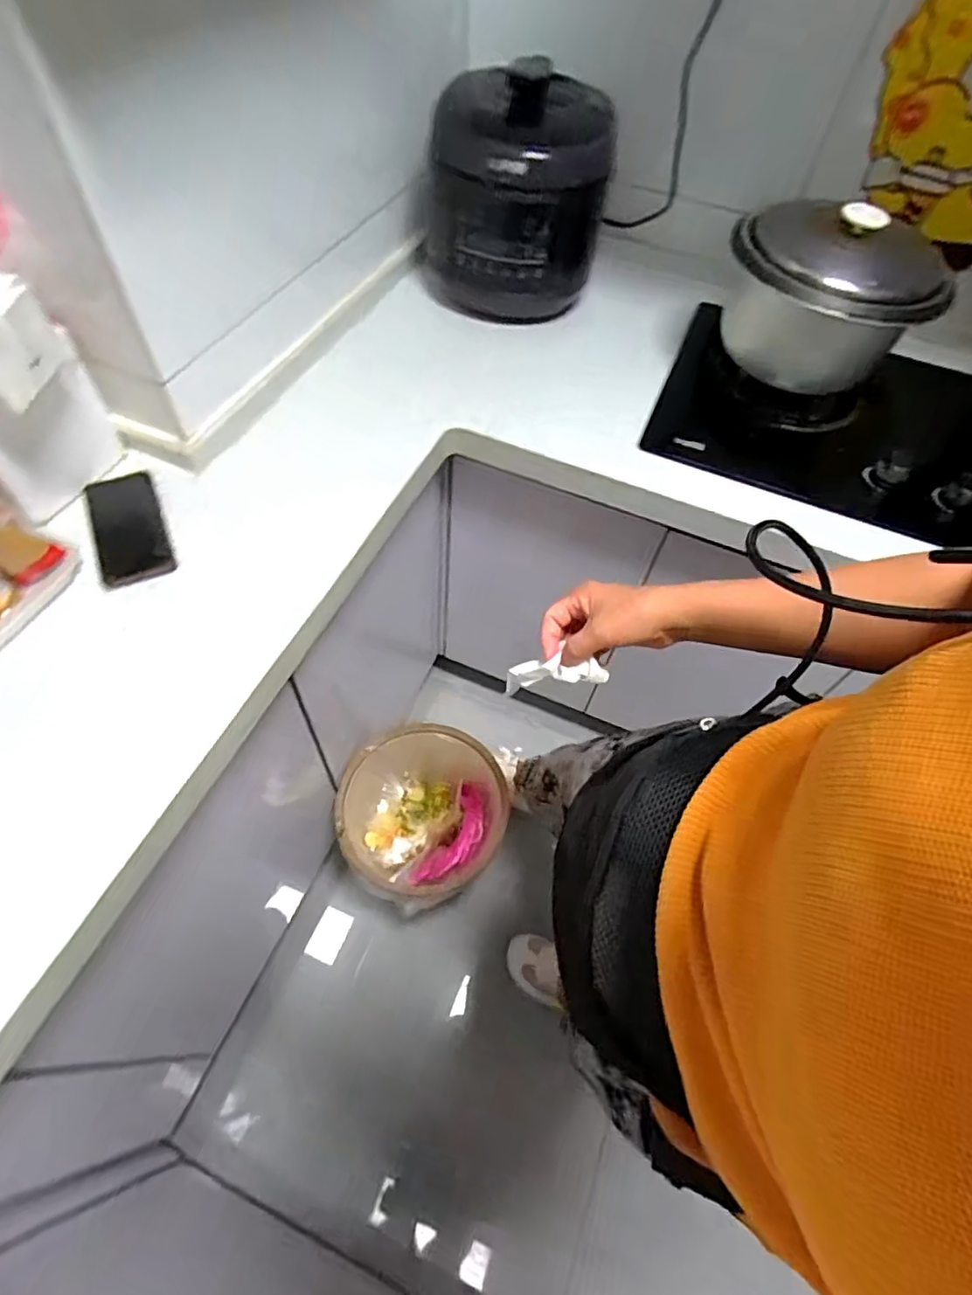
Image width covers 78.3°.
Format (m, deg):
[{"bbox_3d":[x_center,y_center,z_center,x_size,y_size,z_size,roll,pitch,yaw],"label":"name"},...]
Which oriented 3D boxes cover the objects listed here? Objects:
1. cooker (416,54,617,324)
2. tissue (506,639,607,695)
[{"bbox_3d":[0.045,-0.706,0.930,0.270,0.257,0.319,11,57,3],"label":"cooker"},{"bbox_3d":[0.062,0.017,0.525,0.088,0.029,0.029,-2,57,11],"label":"tissue"}]

